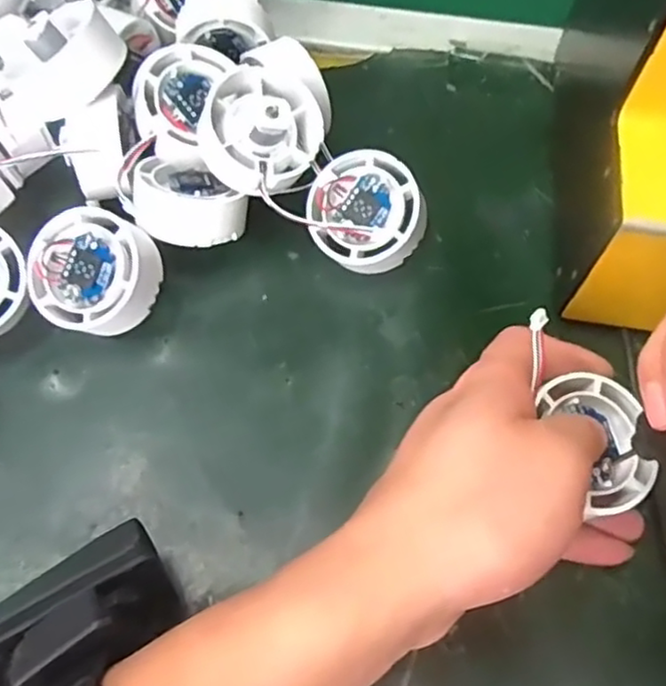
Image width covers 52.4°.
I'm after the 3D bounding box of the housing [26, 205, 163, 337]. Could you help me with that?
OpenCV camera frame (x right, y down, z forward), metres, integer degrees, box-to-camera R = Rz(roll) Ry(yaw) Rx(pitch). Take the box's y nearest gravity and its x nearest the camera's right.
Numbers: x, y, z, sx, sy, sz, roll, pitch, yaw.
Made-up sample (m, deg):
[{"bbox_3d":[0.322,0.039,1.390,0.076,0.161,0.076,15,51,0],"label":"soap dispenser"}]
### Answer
[{"bbox_3d":[-0.107,-0.032,0.307,0.053,0.024,0.053,-1,84,12],"label":"housing"}]

